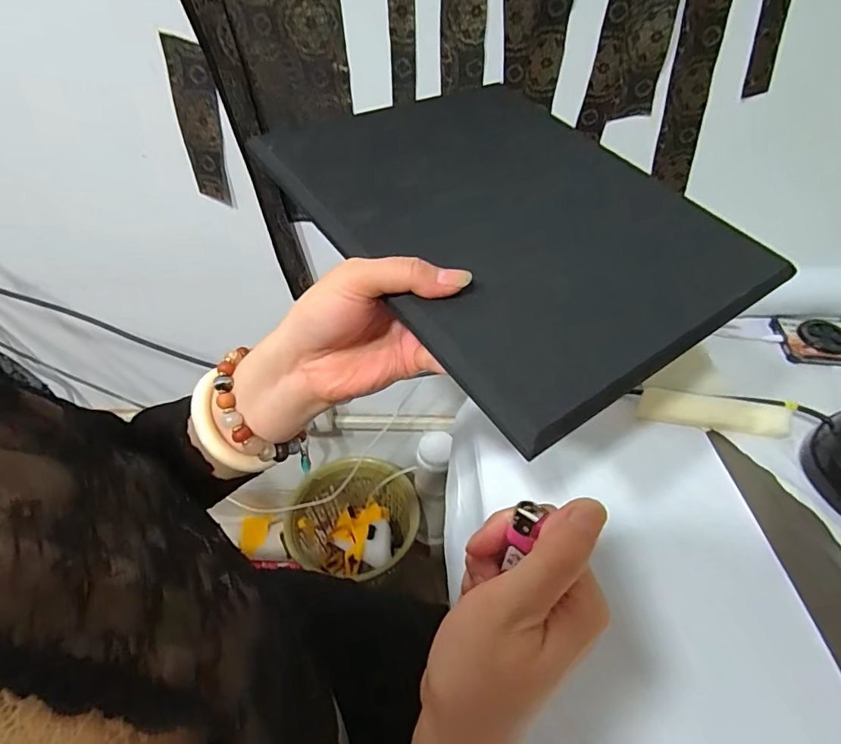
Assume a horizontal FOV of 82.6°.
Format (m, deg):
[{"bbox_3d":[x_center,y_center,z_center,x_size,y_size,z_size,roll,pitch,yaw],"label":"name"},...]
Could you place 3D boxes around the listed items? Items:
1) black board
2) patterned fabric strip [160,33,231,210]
[{"bbox_3d":[0.056,-0.111,0.322,0.233,0.011,0.293,-30,62,-23],"label":"black board"},{"bbox_3d":[-0.251,-0.276,0.543,0.047,0.168,0.008,8,44,-4],"label":"patterned fabric strip"}]

